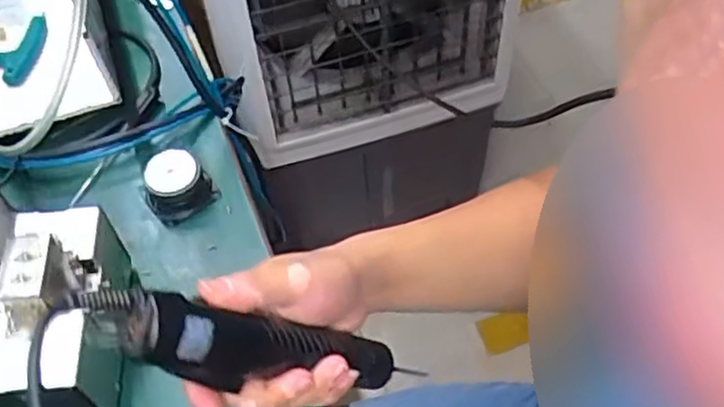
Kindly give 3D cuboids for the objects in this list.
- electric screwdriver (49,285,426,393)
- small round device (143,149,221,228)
[{"bbox_3d":[-0.057,0.084,0.413,0.033,0.248,0.032,-39,53,24],"label":"electric screwdriver"},{"bbox_3d":[-0.148,-0.014,0.563,0.050,0.037,0.044,-32,59,-18],"label":"small round device"}]

